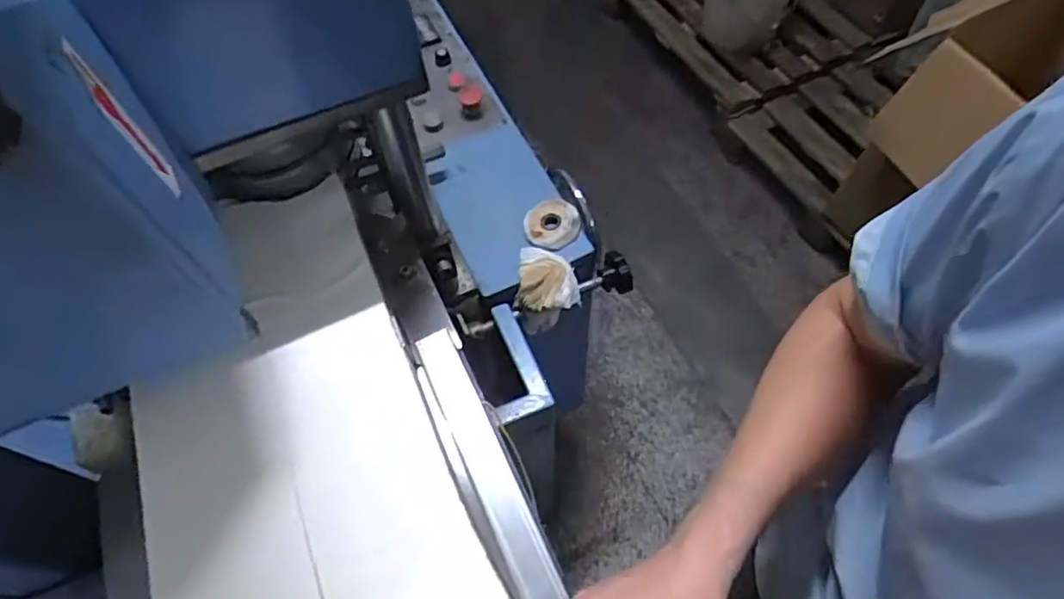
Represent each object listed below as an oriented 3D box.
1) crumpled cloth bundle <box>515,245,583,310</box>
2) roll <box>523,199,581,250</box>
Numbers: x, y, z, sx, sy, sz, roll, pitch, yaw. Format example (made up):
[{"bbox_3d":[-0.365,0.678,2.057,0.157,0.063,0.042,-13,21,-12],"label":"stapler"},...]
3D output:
[{"bbox_3d":[0.020,-0.023,0.787,0.082,0.045,0.080,0,61,4],"label":"crumpled cloth bundle"},{"bbox_3d":[0.027,-0.100,0.823,0.073,0.015,0.067,-12,80,-2],"label":"roll"}]

